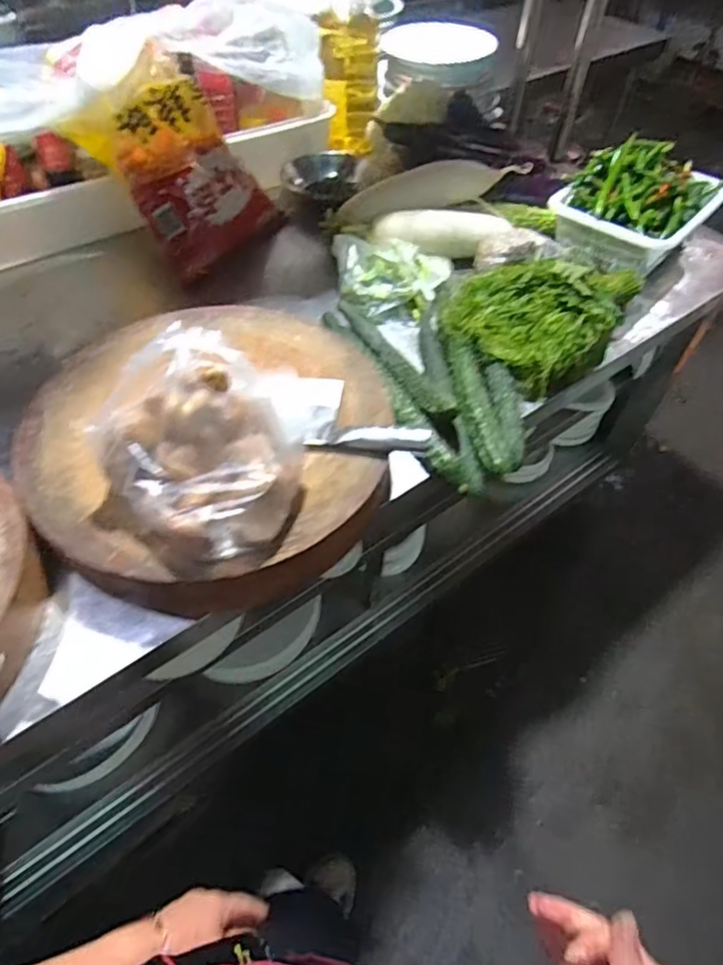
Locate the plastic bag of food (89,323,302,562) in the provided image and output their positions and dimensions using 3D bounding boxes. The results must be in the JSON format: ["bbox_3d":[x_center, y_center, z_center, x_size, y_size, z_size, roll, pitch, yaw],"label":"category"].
[{"bbox_3d":[-0.150,-0.036,0.556,0.175,0.162,0.186,-38,64,-25],"label":"plastic bag of food"}]

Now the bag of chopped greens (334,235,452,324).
[{"bbox_3d":[0.054,-0.346,0.937,0.202,0.083,0.145,2,54,-1],"label":"bag of chopped greens"}]

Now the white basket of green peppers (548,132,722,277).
[{"bbox_3d":[0.528,-0.532,1.073,0.238,0.171,0.297,38,61,22],"label":"white basket of green peppers"}]

